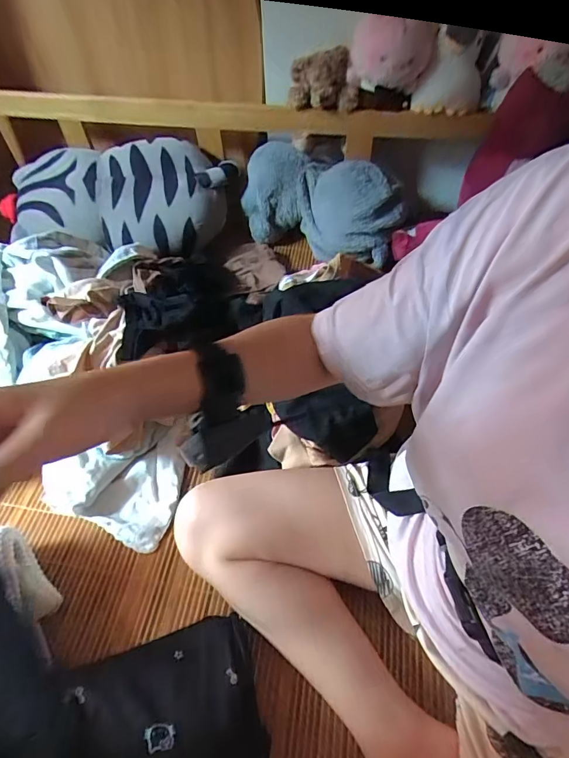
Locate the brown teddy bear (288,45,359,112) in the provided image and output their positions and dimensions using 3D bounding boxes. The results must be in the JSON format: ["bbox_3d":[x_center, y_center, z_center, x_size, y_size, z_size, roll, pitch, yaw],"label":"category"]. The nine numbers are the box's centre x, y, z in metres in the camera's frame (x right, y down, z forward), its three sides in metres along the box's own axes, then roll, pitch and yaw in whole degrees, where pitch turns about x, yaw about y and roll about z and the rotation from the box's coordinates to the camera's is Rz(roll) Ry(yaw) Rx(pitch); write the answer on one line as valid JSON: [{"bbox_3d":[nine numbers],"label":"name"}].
[{"bbox_3d":[0.086,-0.641,0.917,0.149,0.099,0.076,14,55,11],"label":"brown teddy bear"}]

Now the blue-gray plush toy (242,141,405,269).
[{"bbox_3d":[0.082,-0.406,0.978,0.358,0.163,0.179,18,56,14],"label":"blue-gray plush toy"}]

